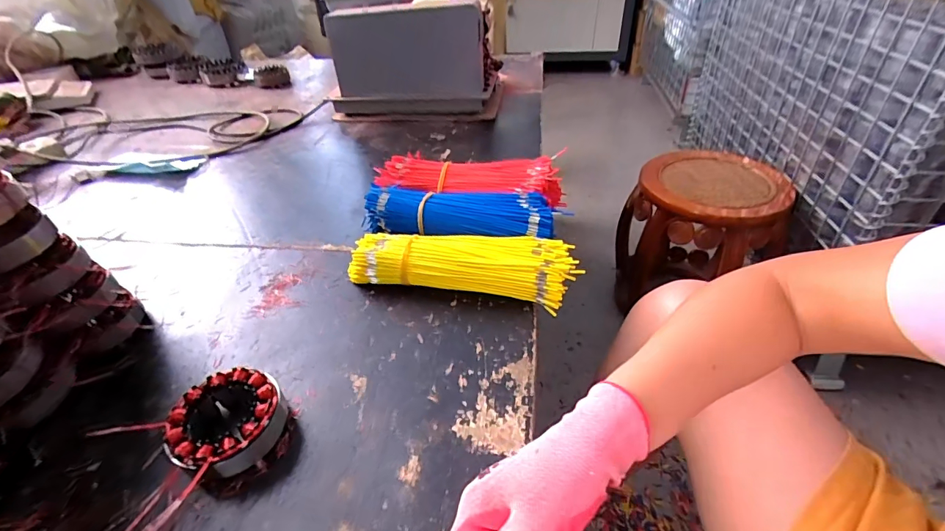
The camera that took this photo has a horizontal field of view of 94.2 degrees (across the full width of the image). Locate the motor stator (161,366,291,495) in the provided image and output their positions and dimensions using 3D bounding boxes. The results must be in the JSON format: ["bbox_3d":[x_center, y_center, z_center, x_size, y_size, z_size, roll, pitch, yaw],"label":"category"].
[{"bbox_3d":[-0.205,0.133,0.373,0.088,0.036,0.085,-2,39,1],"label":"motor stator"}]

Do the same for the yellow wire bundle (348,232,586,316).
[{"bbox_3d":[-0.009,-0.002,0.507,0.251,0.051,0.081,8,40,13],"label":"yellow wire bundle"}]

